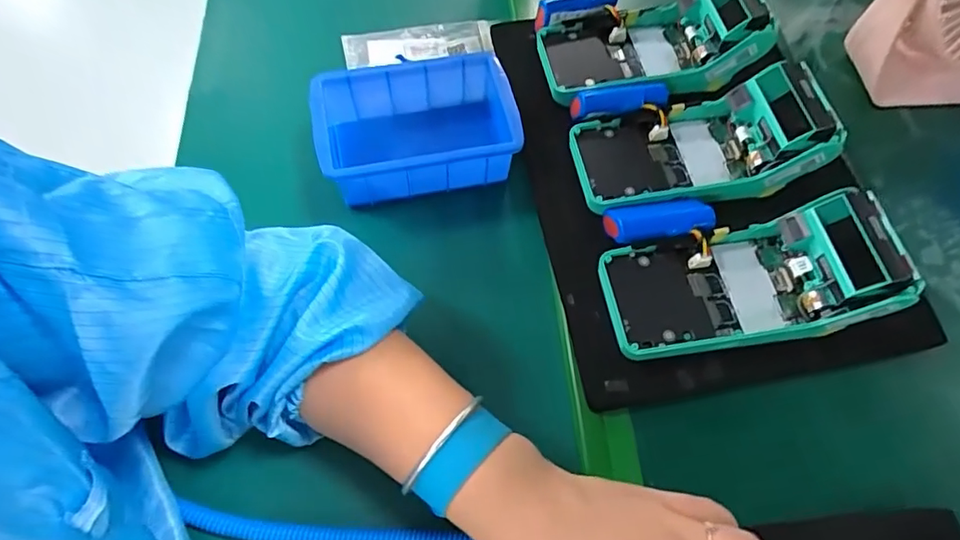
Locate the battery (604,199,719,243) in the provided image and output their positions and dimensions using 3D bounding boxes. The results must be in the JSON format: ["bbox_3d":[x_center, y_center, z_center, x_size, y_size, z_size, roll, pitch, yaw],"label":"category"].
[{"bbox_3d":[0.121,-0.033,0.367,0.068,0.025,0.030,-4,67,-8],"label":"battery"}]

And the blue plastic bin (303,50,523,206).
[{"bbox_3d":[-0.044,-0.104,0.412,0.157,0.062,0.093,-11,63,-8],"label":"blue plastic bin"}]

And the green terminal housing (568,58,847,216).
[{"bbox_3d":[0.157,-0.092,0.381,0.172,0.076,0.080,-6,67,-9],"label":"green terminal housing"}]

